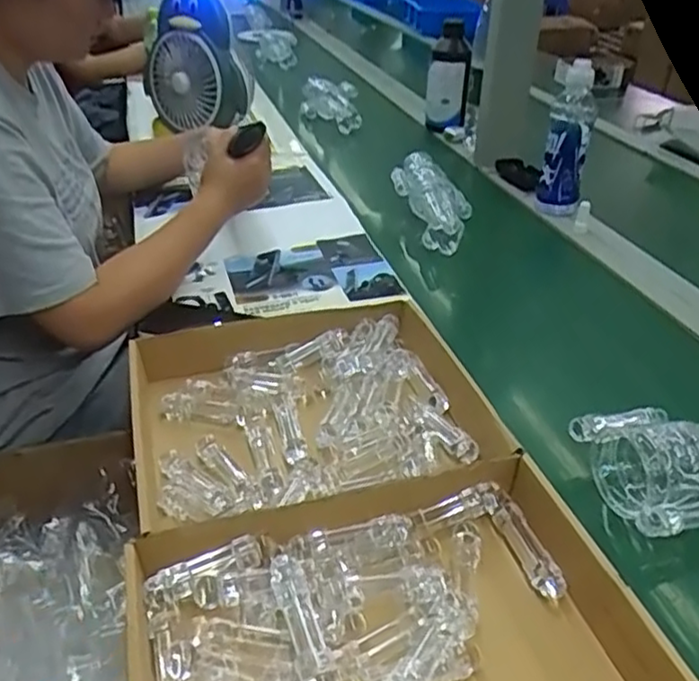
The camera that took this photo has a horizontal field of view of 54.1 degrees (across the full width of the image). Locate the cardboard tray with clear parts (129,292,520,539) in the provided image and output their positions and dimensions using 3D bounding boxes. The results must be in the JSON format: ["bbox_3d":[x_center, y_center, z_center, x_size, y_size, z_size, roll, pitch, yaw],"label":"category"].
[{"bbox_3d":[-0.038,0.068,0.644,0.307,0.059,0.281,-10,35,-15],"label":"cardboard tray with clear parts"}]

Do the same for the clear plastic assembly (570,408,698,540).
[{"bbox_3d":[0.307,0.104,0.591,0.182,0.062,0.118,-6,34,-9],"label":"clear plastic assembly"}]

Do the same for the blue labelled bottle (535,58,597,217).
[{"bbox_3d":[0.346,-0.312,1.089,0.070,0.226,0.069,9,35,12],"label":"blue labelled bottle"}]

